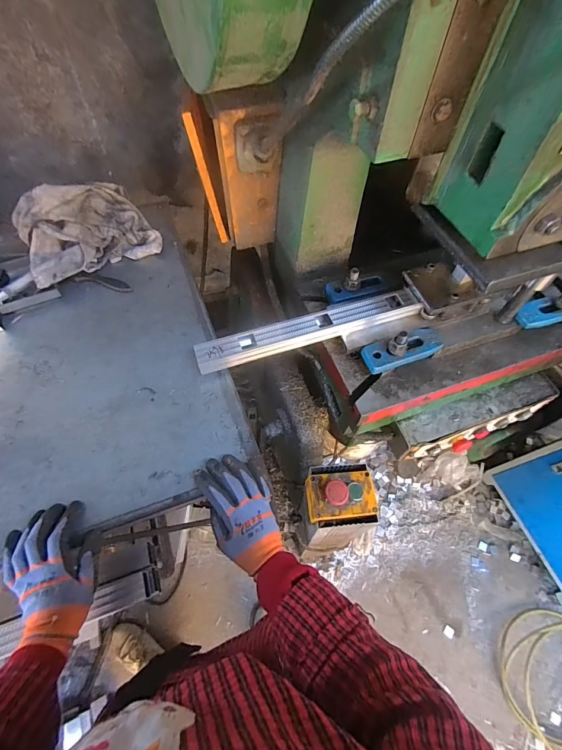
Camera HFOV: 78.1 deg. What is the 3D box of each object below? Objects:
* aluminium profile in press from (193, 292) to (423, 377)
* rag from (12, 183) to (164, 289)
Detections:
[{"bbox_3d":[0.052,-0.079,0.601,0.392,0.046,0.048,-17,62,-11],"label":"aluminium profile in press"},{"bbox_3d":[-0.359,-0.266,0.646,0.229,0.124,0.120,-26,64,-15],"label":"rag"}]

